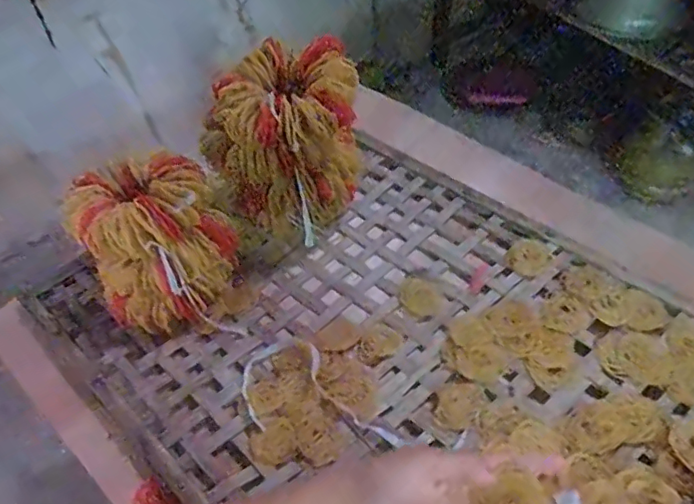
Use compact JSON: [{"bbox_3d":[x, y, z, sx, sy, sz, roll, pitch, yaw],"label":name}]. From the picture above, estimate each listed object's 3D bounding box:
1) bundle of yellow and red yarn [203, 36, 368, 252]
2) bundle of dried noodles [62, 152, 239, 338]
[{"bbox_3d":[-0.075,-0.130,0.792,0.129,0.280,0.185,36,63,29],"label":"bundle of yellow and red yarn"},{"bbox_3d":[-0.249,-0.005,0.756,0.187,0.203,0.155,-23,52,-12],"label":"bundle of dried noodles"}]

